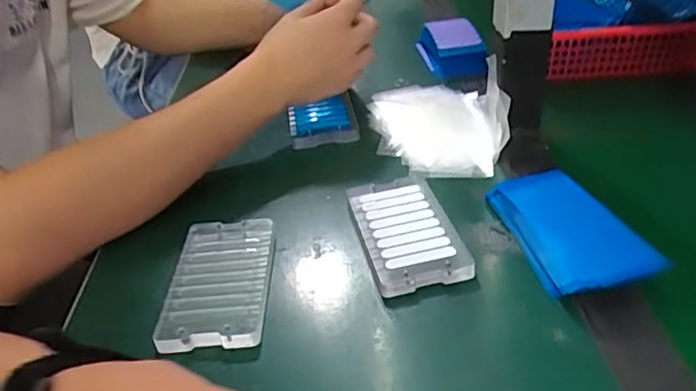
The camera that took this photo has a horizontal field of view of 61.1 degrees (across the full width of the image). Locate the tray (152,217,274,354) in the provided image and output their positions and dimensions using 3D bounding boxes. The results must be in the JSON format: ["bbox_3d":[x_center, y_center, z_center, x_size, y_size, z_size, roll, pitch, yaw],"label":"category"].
[{"bbox_3d":[-0.091,0.061,0.419,0.070,0.011,0.121,-5,35,0],"label":"tray"}]

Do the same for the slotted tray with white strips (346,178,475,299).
[{"bbox_3d":[0.043,0.025,0.451,0.069,0.011,0.122,-11,36,-8],"label":"slotted tray with white strips"}]

